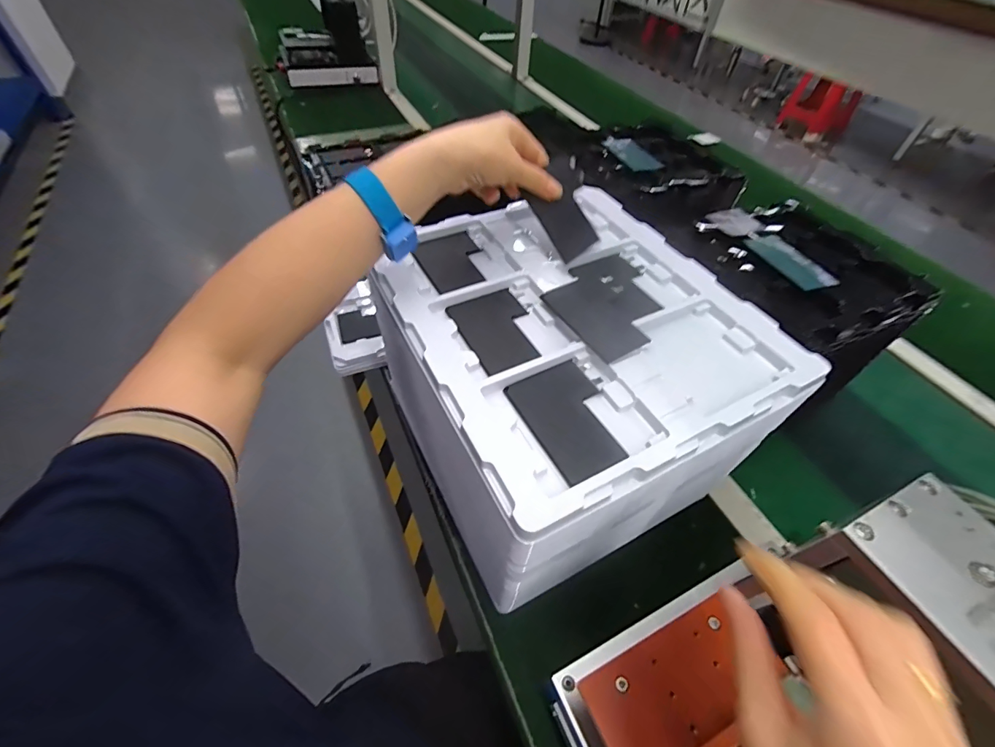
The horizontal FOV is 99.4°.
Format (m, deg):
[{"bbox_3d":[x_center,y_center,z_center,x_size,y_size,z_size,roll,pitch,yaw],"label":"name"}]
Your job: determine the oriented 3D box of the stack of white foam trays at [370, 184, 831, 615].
[{"bbox_3d":[0.050,0.010,0.438,0.302,0.205,0.327,-21,55,-19],"label":"stack of white foam trays"}]

